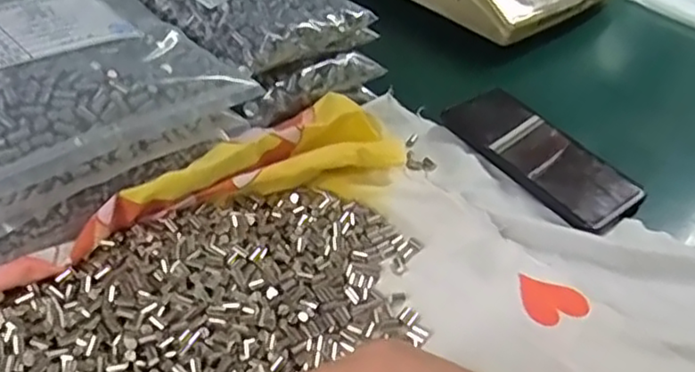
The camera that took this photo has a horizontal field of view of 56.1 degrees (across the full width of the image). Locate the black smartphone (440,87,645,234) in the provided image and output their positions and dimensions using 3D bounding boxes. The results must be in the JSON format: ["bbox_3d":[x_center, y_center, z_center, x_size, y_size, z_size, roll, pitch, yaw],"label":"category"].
[{"bbox_3d":[0.159,-0.029,0.544,0.085,0.015,0.174,-23,49,-31],"label":"black smartphone"}]

